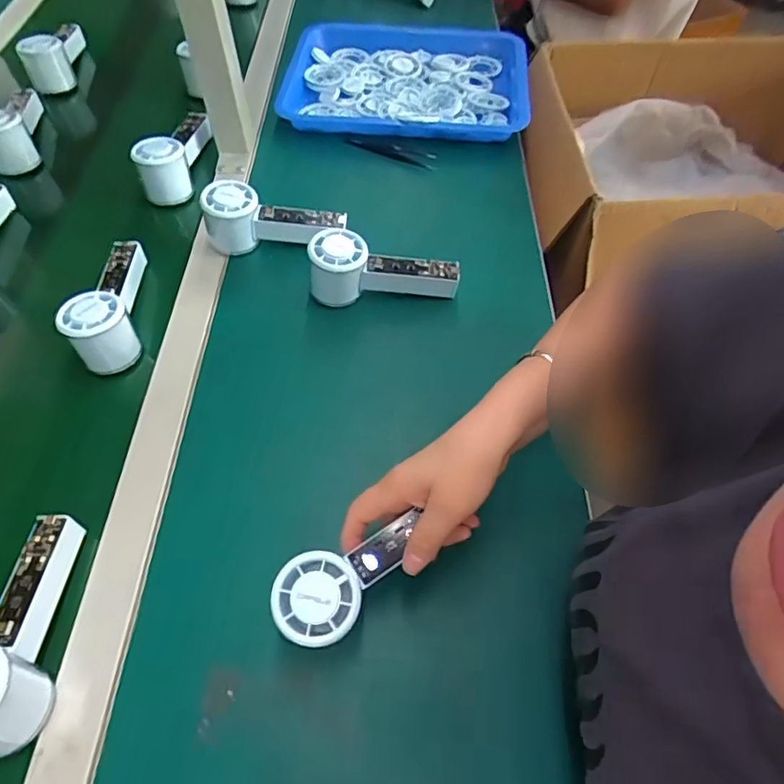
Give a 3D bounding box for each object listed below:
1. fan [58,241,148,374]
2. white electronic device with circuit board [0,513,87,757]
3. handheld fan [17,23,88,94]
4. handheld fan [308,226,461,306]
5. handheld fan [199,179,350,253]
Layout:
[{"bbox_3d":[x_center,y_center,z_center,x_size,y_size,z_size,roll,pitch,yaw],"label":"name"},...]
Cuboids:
[{"bbox_3d":[-0.278,-0.089,0.553,0.055,0.076,0.149,-8,56,-6],"label":"fan"},{"bbox_3d":[-0.261,0.160,0.384,0.056,0.067,0.148,-4,56,-3],"label":"white electronic device with circuit board"},{"bbox_3d":[-0.482,-0.493,0.798,0.057,0.067,0.132,-6,56,-5],"label":"handheld fan"},{"bbox_3d":[-0.010,-0.120,0.572,0.149,0.063,0.043,6,55,-13],"label":"handheld fan"},{"bbox_3d":[-0.130,-0.181,0.596,0.151,0.063,0.045,6,56,4],"label":"handheld fan"}]

